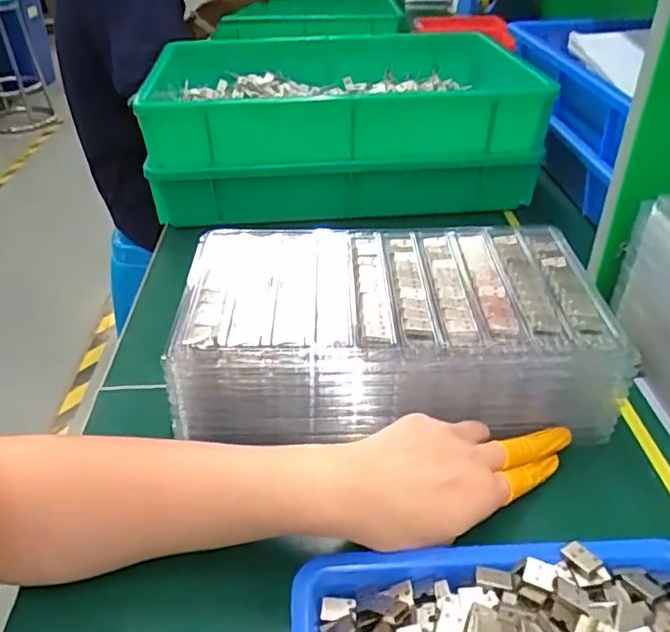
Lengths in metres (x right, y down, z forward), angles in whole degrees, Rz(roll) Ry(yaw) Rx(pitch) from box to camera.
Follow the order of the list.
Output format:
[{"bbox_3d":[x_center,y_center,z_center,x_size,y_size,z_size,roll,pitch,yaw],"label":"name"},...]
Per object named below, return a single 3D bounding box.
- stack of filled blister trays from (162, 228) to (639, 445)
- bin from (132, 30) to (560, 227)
[{"bbox_3d":[0.038,-0.005,0.456,0.292,0.083,0.188,-1,36,0],"label":"stack of filled blister trays"},{"bbox_3d":[0.009,-0.238,0.756,0.441,0.147,0.280,-4,36,-4],"label":"bin"}]

